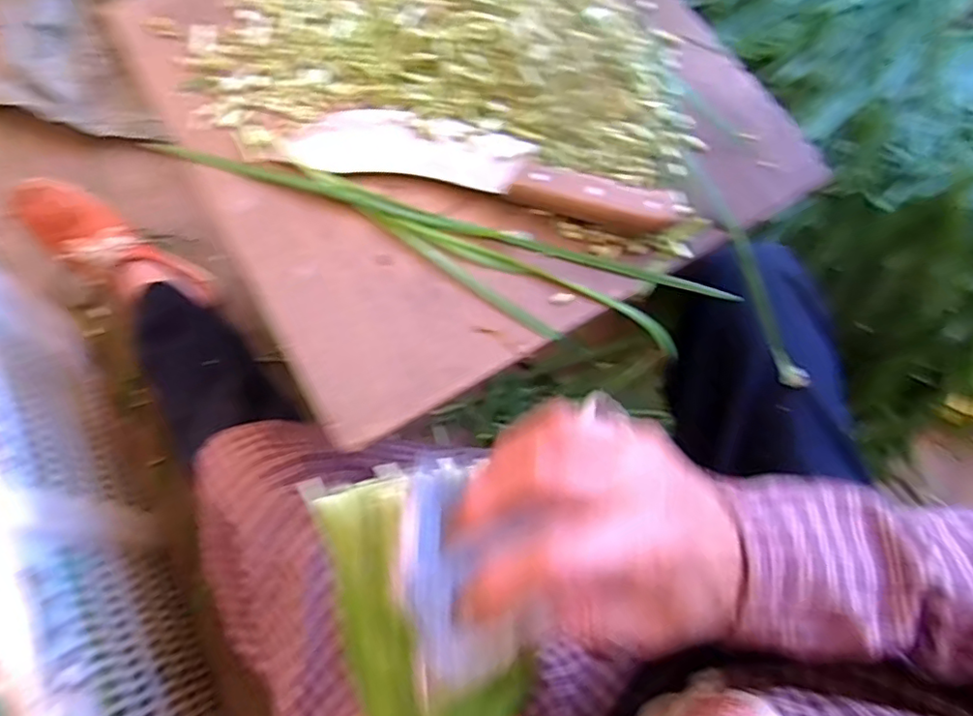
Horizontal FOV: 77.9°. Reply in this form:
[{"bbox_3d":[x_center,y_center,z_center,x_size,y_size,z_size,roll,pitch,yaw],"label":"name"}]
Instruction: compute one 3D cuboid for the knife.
[{"bbox_3d":[0.000,-0.141,0.438,0.290,0.023,0.061,14,71,3],"label":"knife"}]

